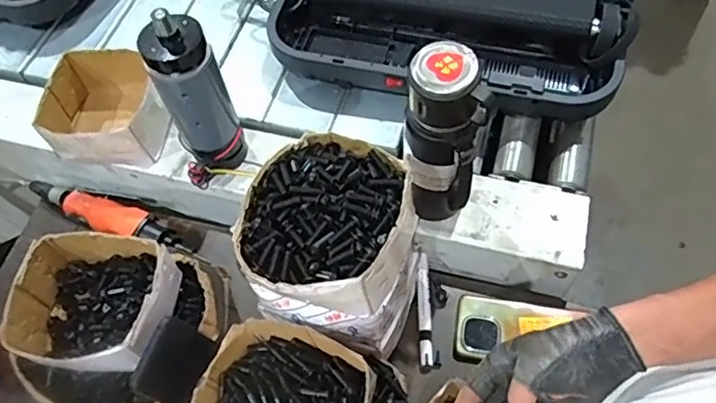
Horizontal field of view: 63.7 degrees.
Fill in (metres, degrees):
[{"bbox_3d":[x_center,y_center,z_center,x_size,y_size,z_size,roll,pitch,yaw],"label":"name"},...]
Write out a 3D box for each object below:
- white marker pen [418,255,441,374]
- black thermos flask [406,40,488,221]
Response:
[{"bbox_3d":[0.084,0.134,0.711,0.023,0.017,0.143,-3,60,2],"label":"white marker pen"},{"bbox_3d":[0.087,-0.053,0.620,0.066,0.247,0.071,-3,60,2],"label":"black thermos flask"}]

